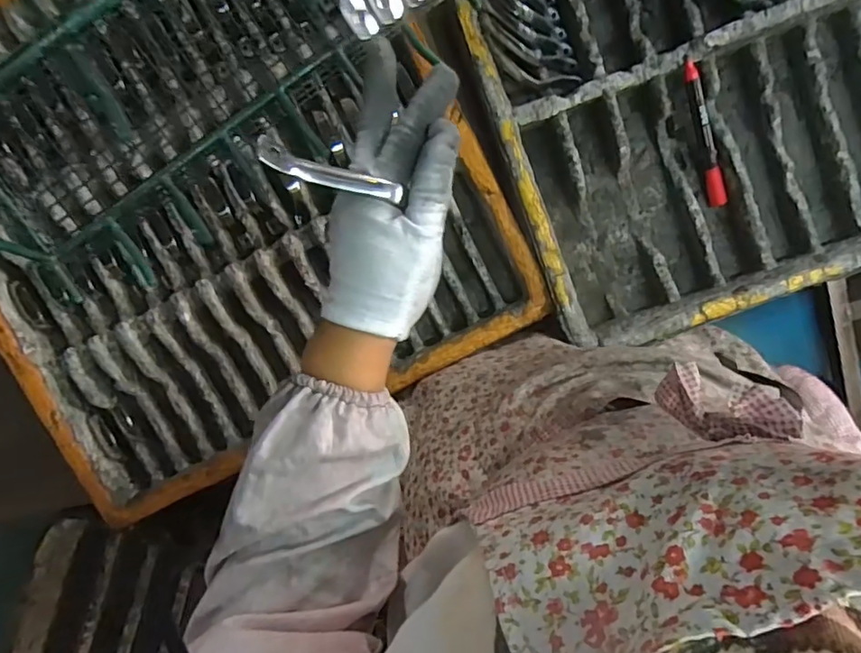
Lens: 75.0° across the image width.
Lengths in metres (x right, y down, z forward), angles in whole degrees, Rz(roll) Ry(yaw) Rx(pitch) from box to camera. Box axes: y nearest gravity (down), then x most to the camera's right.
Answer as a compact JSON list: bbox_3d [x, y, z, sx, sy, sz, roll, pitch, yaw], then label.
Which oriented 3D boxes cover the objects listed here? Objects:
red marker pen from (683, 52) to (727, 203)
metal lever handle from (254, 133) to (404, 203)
[{"bbox_3d":[0.293,-0.204,0.597,0.018,0.014,0.157,-23,109,3],"label":"red marker pen"},{"bbox_3d":[-0.052,-0.081,0.295,0.077,0.008,0.015,12,98,-28],"label":"metal lever handle"}]

